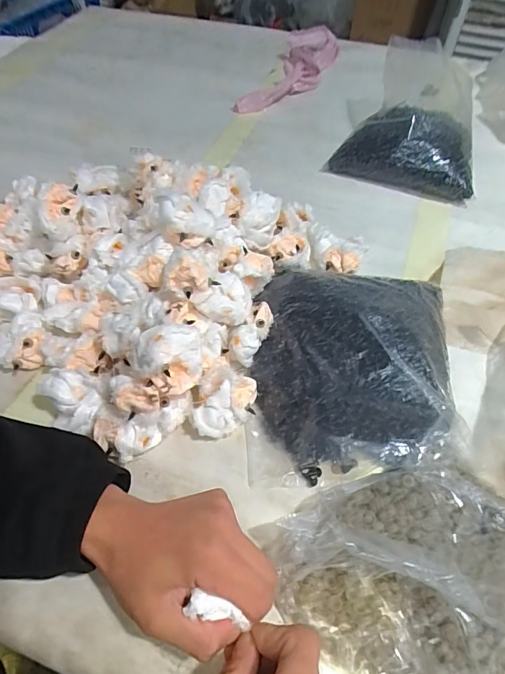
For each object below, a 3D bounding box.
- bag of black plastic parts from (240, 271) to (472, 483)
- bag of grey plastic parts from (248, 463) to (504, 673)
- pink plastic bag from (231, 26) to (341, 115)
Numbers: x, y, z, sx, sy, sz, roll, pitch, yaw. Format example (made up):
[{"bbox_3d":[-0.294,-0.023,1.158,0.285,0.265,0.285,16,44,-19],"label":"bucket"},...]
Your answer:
[{"bbox_3d":[0.097,0.022,0.388,0.189,0.044,0.225,4,54,3],"label":"bag of black plastic parts"},{"bbox_3d":[0.109,0.157,0.285,0.192,0.047,0.133,-4,54,-3],"label":"bag of grey plastic parts"},{"bbox_3d":[0.078,-0.494,0.762,0.105,0.035,0.306,18,56,13],"label":"pink plastic bag"}]

